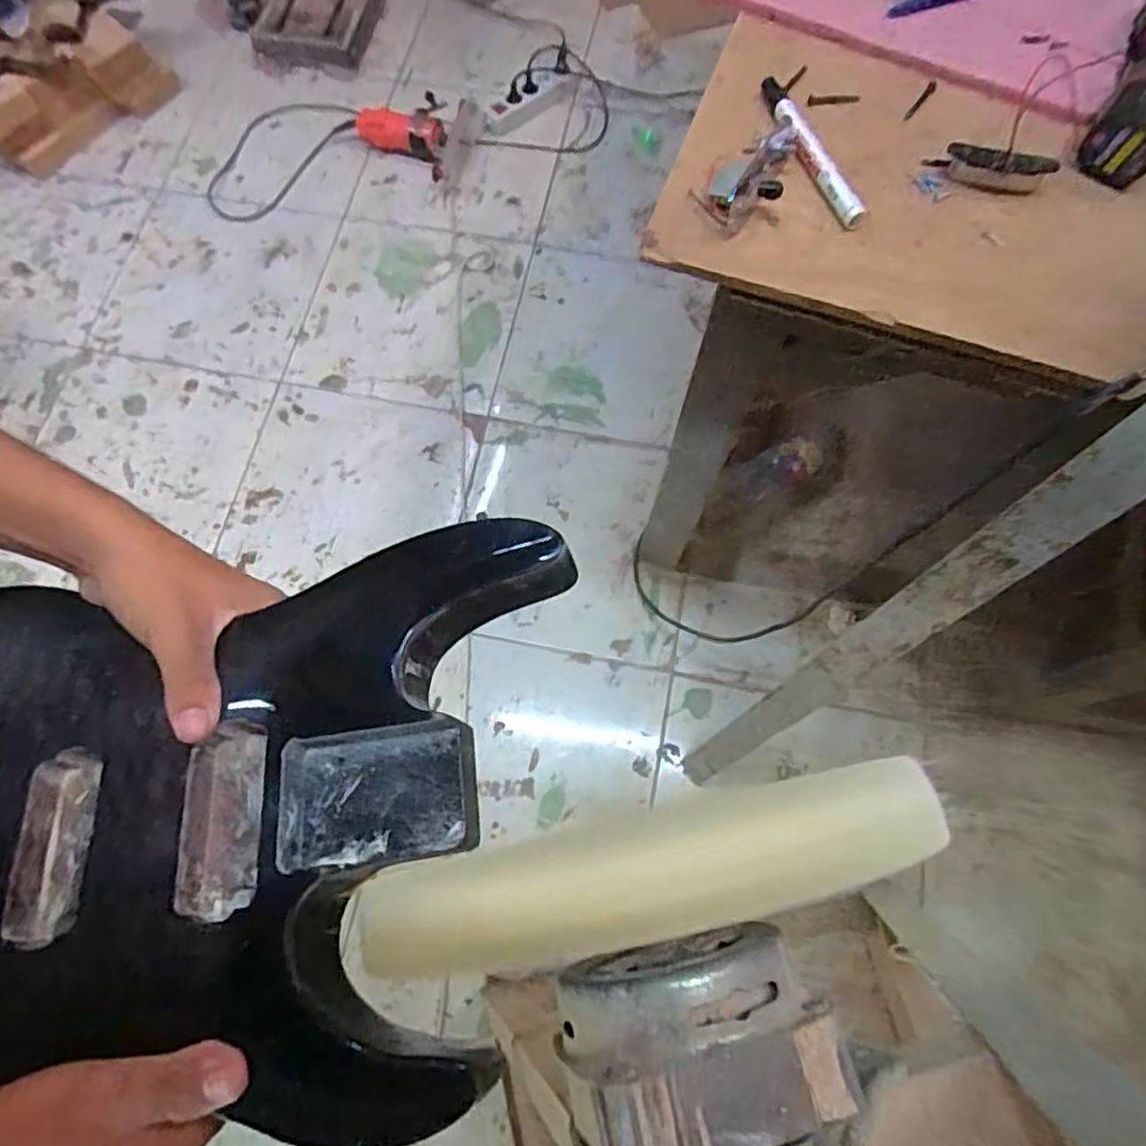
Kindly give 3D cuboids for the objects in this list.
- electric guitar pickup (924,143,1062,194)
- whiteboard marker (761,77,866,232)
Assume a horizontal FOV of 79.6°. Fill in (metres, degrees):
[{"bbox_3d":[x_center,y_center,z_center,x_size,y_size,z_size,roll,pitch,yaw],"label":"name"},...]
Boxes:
[{"bbox_3d":[0.298,-0.289,0.492,0.082,0.026,0.016,16,72,6],"label":"electric guitar pickup"},{"bbox_3d":[0.171,-0.311,0.505,0.021,0.018,0.147,-21,72,-7],"label":"whiteboard marker"}]

